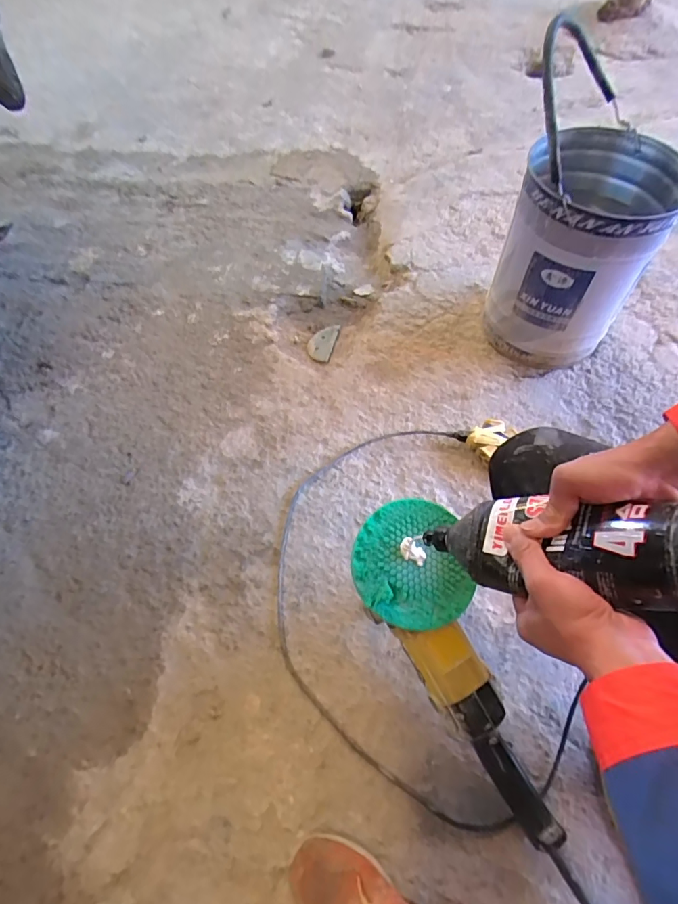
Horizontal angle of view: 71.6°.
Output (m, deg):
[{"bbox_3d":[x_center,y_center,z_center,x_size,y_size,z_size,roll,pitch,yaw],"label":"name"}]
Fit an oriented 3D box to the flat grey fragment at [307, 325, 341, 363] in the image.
[{"bbox_3d":[-0.039,-0.255,1.091,0.059,0.017,0.114,12,61,10],"label":"flat grey fragment"}]

